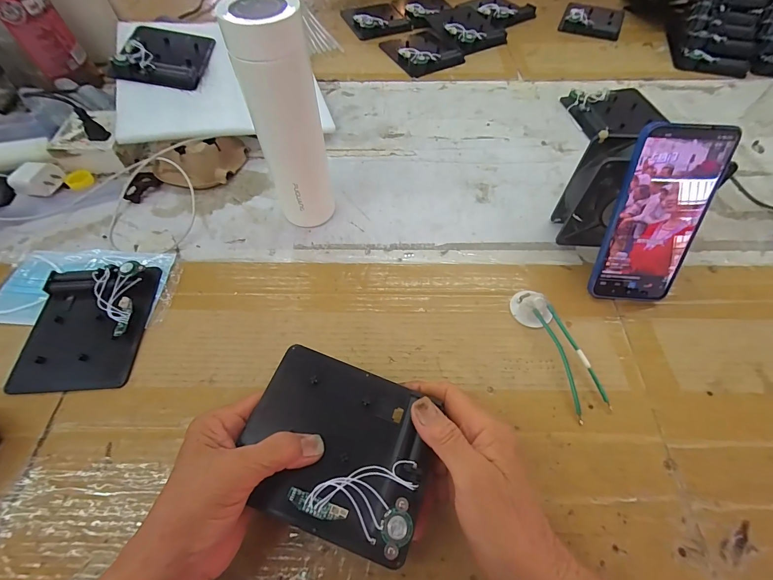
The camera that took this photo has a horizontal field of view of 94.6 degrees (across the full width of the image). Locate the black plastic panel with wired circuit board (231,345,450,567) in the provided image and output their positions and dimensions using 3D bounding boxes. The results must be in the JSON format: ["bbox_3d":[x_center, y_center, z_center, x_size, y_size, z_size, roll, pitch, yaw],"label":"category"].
[{"bbox_3d":[-0.033,0.108,0.253,0.130,0.014,0.107,18,60,11],"label":"black plastic panel with wired circuit board"}]

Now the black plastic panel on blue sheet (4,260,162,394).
[{"bbox_3d":[-0.299,0.032,0.351,0.114,0.025,0.126,-3,58,-1],"label":"black plastic panel on blue sheet"}]

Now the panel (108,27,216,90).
[{"bbox_3d":[-0.311,-0.335,0.508,0.103,0.012,0.146,7,55,-15],"label":"panel"}]

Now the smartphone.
[{"bbox_3d":[0.250,-0.064,0.331,0.079,0.162,0.007,3,28,3],"label":"smartphone"}]

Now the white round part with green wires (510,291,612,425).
[{"bbox_3d":[0.162,0.053,0.339,0.034,0.019,0.130,-17,59,-10],"label":"white round part with green wires"}]

